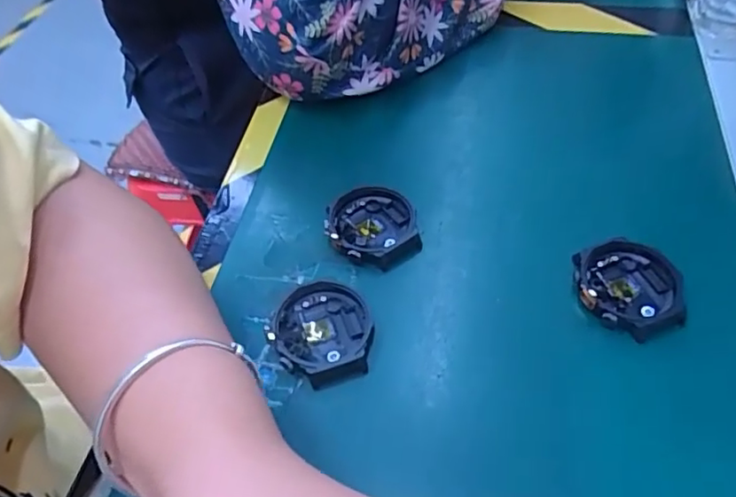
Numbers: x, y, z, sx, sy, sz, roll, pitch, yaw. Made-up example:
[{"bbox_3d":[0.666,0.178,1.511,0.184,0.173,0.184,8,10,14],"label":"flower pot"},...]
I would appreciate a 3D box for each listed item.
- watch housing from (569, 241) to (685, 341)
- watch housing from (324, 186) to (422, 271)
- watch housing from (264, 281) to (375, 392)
[{"bbox_3d":[0.131,0.019,0.292,0.048,0.014,0.053,0,51,5],"label":"watch housing"},{"bbox_3d":[0.002,-0.012,0.326,0.049,0.011,0.051,-9,51,-3],"label":"watch housing"},{"bbox_3d":[-0.022,0.041,0.286,0.049,0.013,0.052,9,52,11],"label":"watch housing"}]

